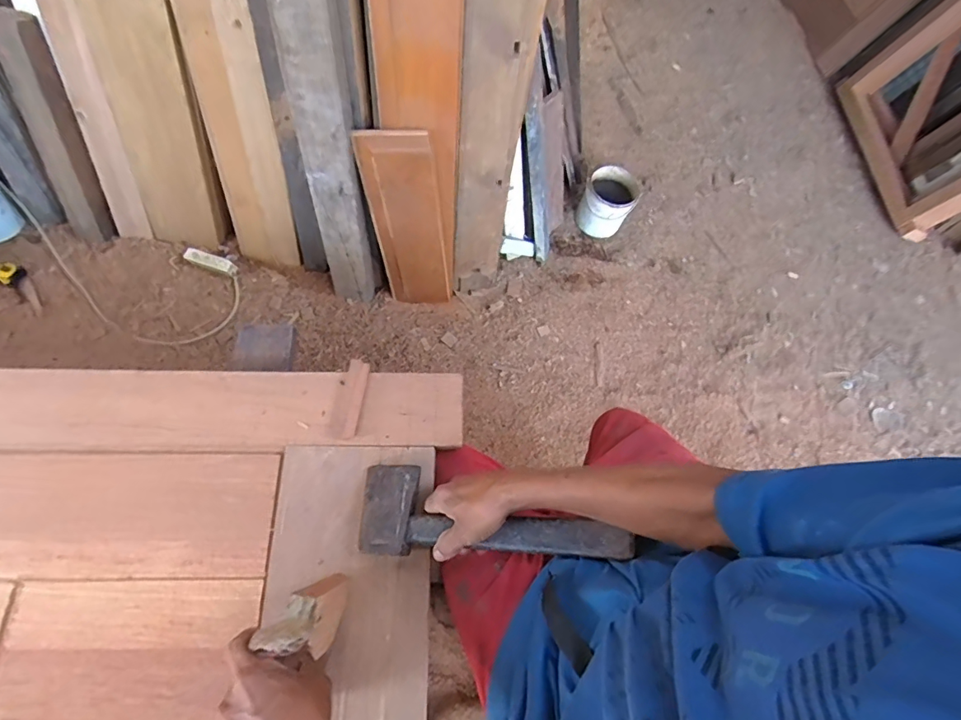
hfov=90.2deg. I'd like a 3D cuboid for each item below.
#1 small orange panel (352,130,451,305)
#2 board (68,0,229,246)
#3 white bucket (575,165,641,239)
[{"bbox_3d":[-0.192,-0.340,1.292,0.176,0.587,0.022,-5,57,-1],"label":"small orange panel"},{"bbox_3d":[-0.847,-0.613,1.256,0.234,0.713,0.029,5,50,-7],"label":"board"},{"bbox_3d":[0.449,-0.557,1.682,0.175,0.196,0.187,24,67,5],"label":"white bucket"}]

